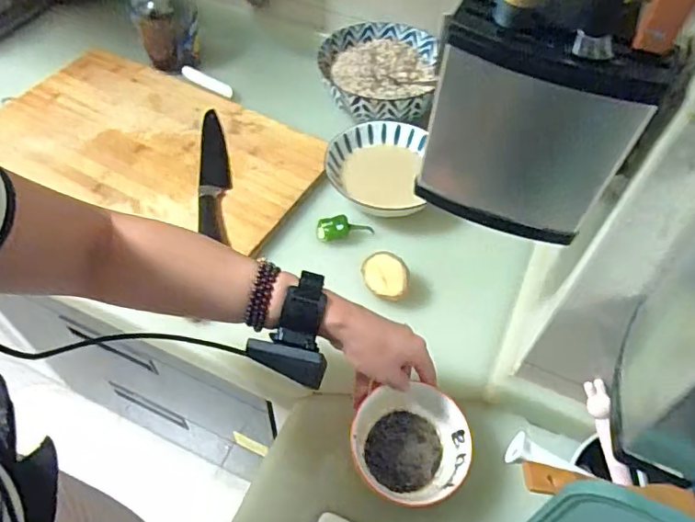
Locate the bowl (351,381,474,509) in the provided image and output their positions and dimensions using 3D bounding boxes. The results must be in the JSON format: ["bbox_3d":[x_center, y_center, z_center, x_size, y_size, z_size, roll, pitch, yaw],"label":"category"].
[{"bbox_3d":[0.065,0.176,0.525,0.108,0.058,0.104,1,53,-2],"label":"bowl"}]

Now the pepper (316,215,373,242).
[{"bbox_3d":[-0.003,-0.045,0.724,0.073,0.026,0.023,-4,53,-6],"label":"pepper"}]

